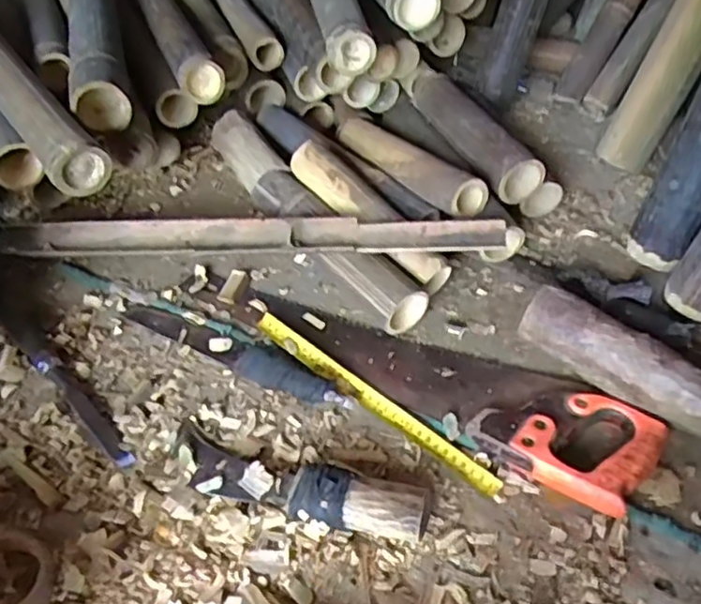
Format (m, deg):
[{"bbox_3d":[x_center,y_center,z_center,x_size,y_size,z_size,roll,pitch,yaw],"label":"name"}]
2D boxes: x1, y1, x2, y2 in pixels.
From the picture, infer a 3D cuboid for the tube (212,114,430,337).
[{"bbox_3d":[-0.062,-0.112,0.822,0.070,0.056,0.414,-25,52,-25],"label":"tube"}]

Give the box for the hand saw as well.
[{"bbox_3d":[0.065,0.048,0.693,0.472,0.033,0.118,27,50,21],"label":"hand saw"}]

